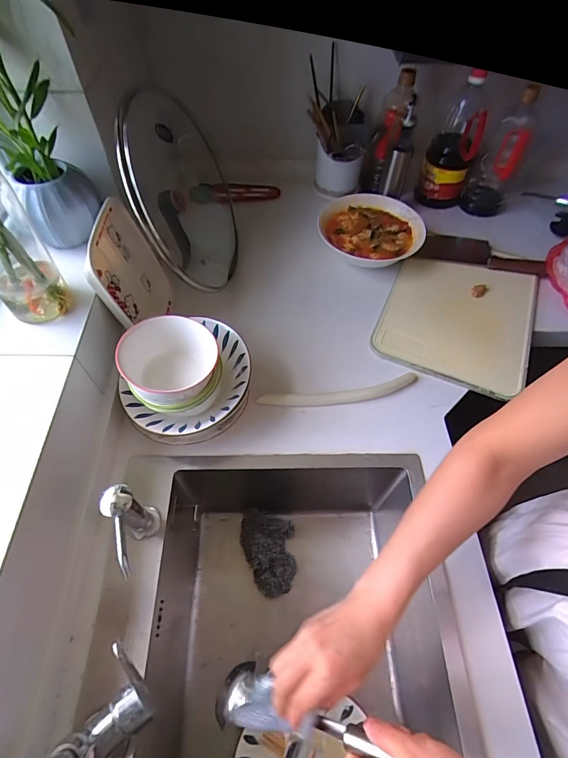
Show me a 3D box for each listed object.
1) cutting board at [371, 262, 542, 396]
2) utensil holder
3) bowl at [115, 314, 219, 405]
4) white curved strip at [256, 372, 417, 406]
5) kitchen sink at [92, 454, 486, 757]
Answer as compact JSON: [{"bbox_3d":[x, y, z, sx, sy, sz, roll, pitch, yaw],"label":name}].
[{"bbox_3d":[0.339,-0.127,0.748,0.272,0.023,0.309,22,65,8],"label":"cutting board"},{"bbox_3d":[0.117,-0.545,0.850,0.132,0.251,0.142,2,57,1],"label":"utensil holder"},{"bbox_3d":[-0.153,-0.019,0.541,0.125,0.074,0.120,0,57,0],"label":"bowl"},{"bbox_3d":[0.097,0.025,0.658,0.274,0.021,0.031,-8,58,-6],"label":"white curved strip"},{"bbox_3d":[0.002,0.454,0.526,0.453,0.252,0.649,0,57,-1],"label":"kitchen sink"}]

